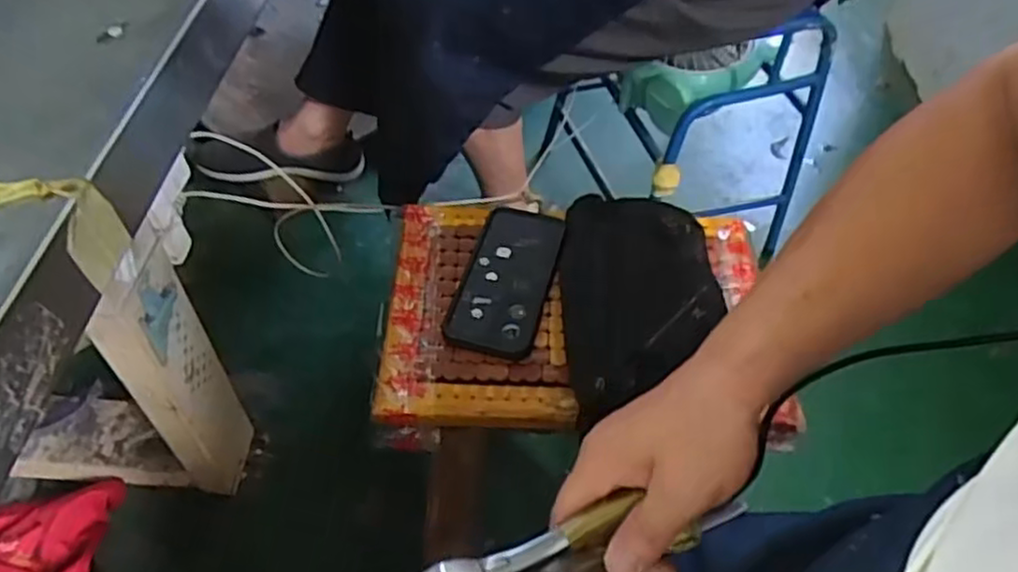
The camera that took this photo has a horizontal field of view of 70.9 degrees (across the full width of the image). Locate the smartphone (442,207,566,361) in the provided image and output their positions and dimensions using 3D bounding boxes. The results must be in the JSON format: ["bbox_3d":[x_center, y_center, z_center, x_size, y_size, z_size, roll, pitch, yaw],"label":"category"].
[{"bbox_3d":[-0.002,-0.008,0.669,0.080,0.014,0.173,13,52,8],"label":"smartphone"}]

